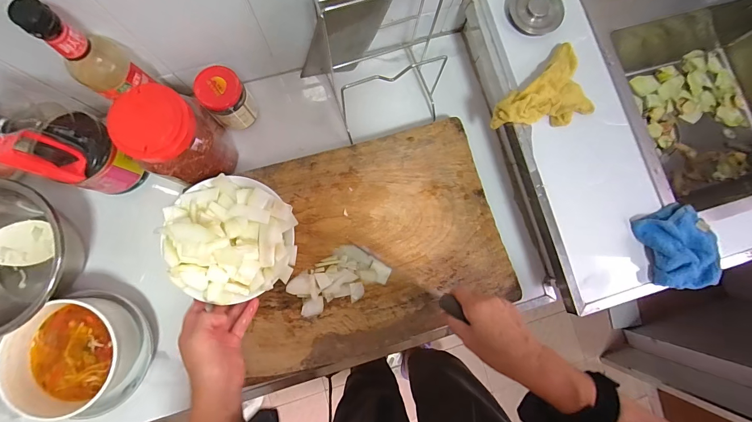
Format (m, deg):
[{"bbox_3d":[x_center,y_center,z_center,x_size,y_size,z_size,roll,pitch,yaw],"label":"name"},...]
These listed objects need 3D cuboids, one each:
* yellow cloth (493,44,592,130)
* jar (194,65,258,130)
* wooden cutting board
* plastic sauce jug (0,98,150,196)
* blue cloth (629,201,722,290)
[{"bbox_3d":[0.244,-0.169,0.480,0.141,0.049,0.102,-27,85,-7],"label":"yellow cloth"},{"bbox_3d":[-0.229,-0.171,0.498,0.068,0.083,0.066,0,83,-4],"label":"jar"},{"bbox_3d":[-0.009,0.051,0.498,0.402,0.042,0.312,-17,91,-4],"label":"wooden cutting board"},{"bbox_3d":[-0.406,-0.083,0.391,0.106,0.228,0.098,0,83,-4],"label":"plastic sauce jug"},{"bbox_3d":[0.428,0.053,0.456,0.089,0.039,0.113,-12,83,-5],"label":"blue cloth"}]

